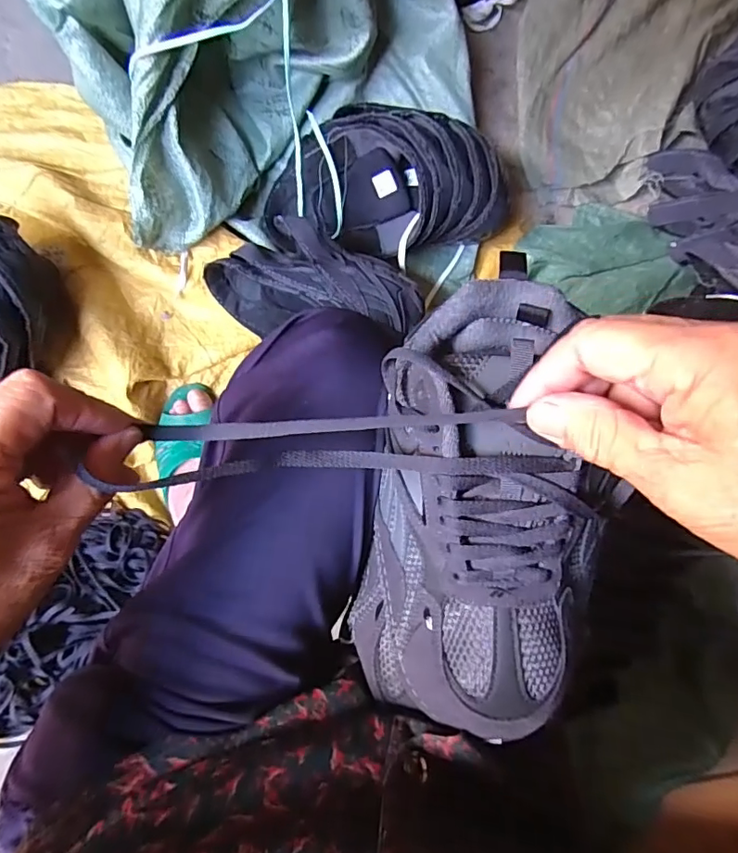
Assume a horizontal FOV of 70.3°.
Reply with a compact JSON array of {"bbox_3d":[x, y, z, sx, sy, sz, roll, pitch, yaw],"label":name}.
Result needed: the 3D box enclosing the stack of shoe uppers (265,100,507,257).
[{"bbox_3d":[0.028,-0.313,0.694,0.303,0.139,0.170,12,85,-8],"label":"stack of shoe uppers"}]

